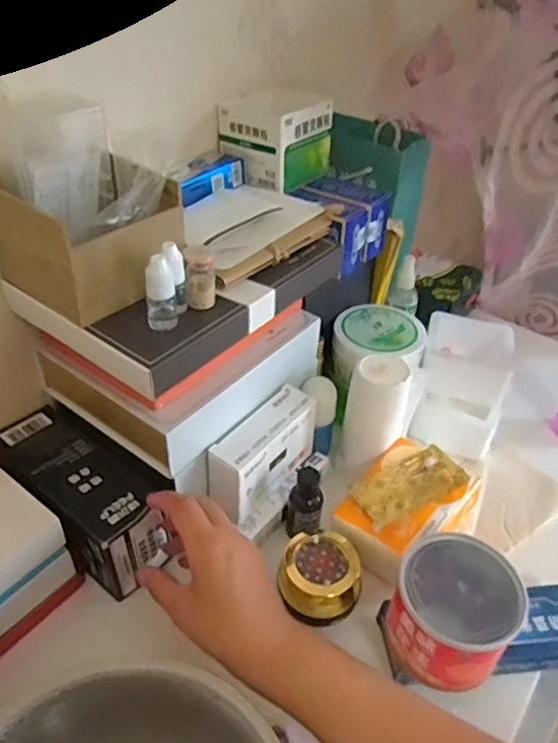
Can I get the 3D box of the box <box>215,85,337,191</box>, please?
[{"bbox_3d":[-0.002,-0.235,0.585,0.085,0.070,0.099,29,47,28],"label":"box"}]

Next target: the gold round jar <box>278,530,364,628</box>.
[{"bbox_3d":[0.035,0.161,0.469,0.061,0.050,0.058,2,40,-1],"label":"gold round jar"}]

